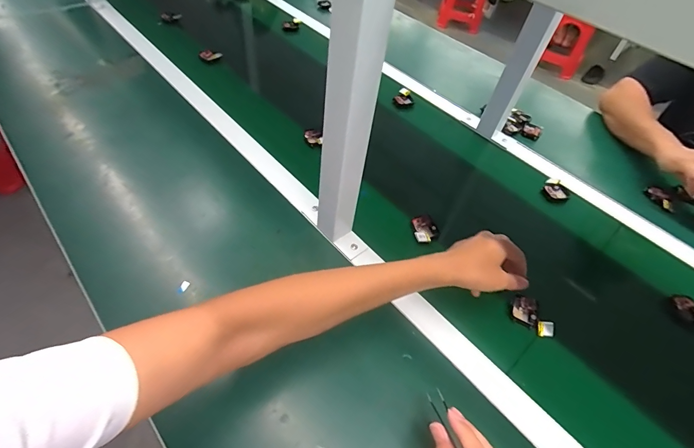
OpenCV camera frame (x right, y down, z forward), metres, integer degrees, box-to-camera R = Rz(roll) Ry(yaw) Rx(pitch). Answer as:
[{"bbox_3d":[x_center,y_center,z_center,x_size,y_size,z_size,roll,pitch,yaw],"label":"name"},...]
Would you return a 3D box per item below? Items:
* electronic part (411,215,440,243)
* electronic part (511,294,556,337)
[{"bbox_3d":[0.124,0.007,0.570,0.046,0.012,0.050,-12,53,-17],"label":"electronic part"},{"bbox_3d":[0.259,0.126,0.491,0.060,0.014,0.039,28,52,16],"label":"electronic part"}]

